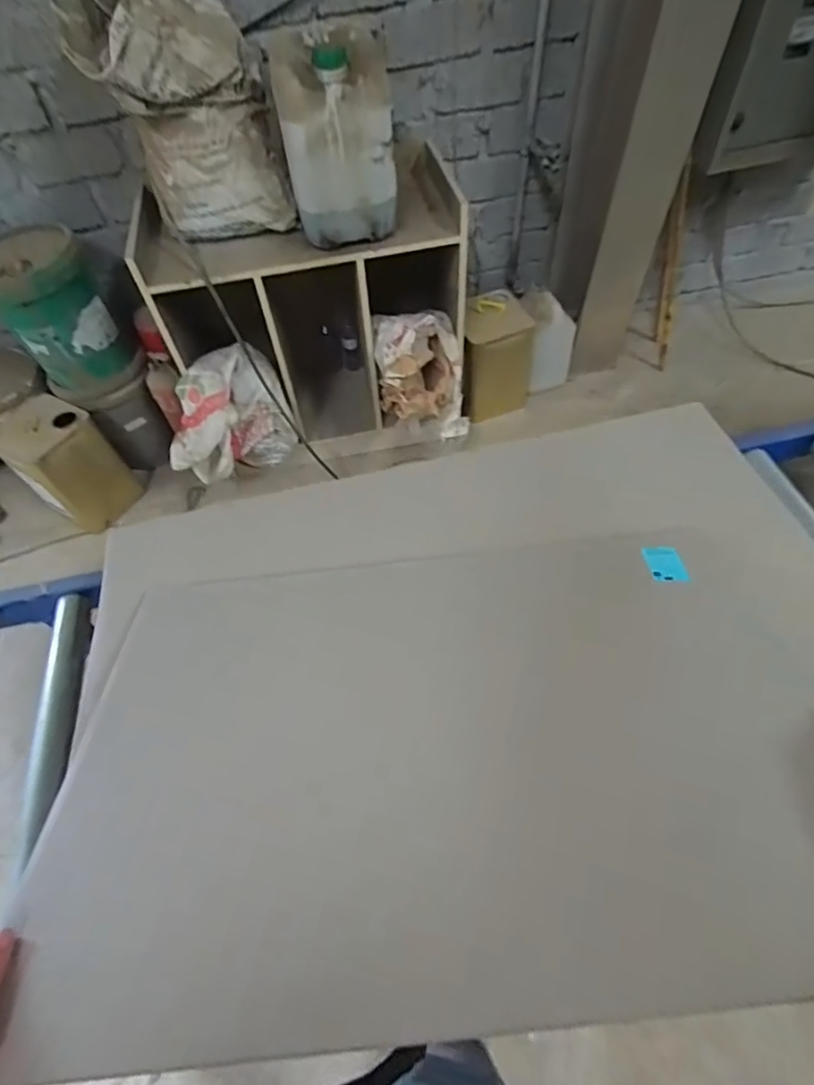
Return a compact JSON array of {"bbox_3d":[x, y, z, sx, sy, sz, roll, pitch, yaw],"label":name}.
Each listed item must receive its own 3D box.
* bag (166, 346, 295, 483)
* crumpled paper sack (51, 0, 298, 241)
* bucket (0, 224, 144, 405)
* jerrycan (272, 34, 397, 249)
[{"bbox_3d":[-0.558,-0.365,1.665,0.383,0.369,0.200,-30,58,-15],"label":"bag"},{"bbox_3d":[-0.500,-0.985,1.237,0.376,0.470,0.283,-18,56,-7],"label":"crumpled paper sack"},{"bbox_3d":[-1.006,-0.660,1.564,0.299,0.396,0.269,-33,59,-17],"label":"bucket"},{"bbox_3d":[-0.163,-0.943,1.286,0.240,0.386,0.256,-12,55,-3],"label":"jerrycan"}]

